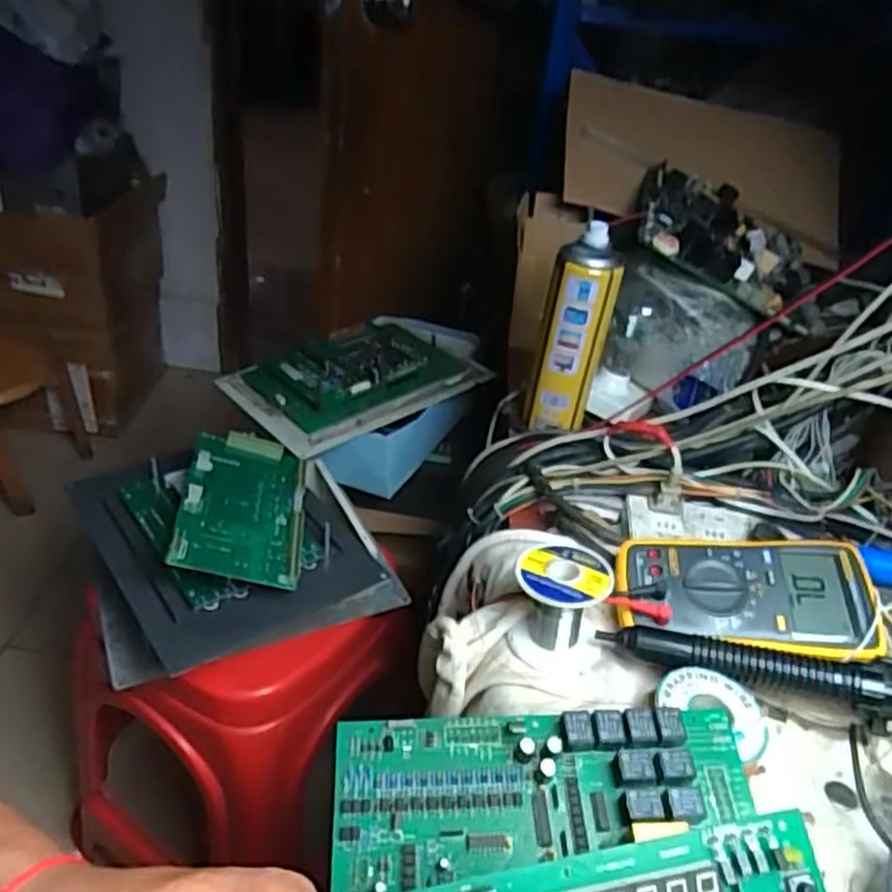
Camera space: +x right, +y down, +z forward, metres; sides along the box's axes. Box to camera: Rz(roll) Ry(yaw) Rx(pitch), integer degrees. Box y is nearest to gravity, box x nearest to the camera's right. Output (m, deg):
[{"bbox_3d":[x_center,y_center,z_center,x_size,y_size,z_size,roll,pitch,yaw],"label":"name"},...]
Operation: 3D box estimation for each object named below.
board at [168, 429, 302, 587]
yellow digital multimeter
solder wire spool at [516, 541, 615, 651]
[{"bbox_3d":[-0.208,0.055,0.771,0.121,0.015,0.215,15,37,-19],"label":"board"},{"bbox_3d":[0.216,0.108,0.549,0.177,0.034,0.090,7,54,7],"label":"yellow digital multimeter"},{"bbox_3d":[0.077,0.112,0.523,0.062,0.071,0.051,14,35,9],"label":"solder wire spool"}]

